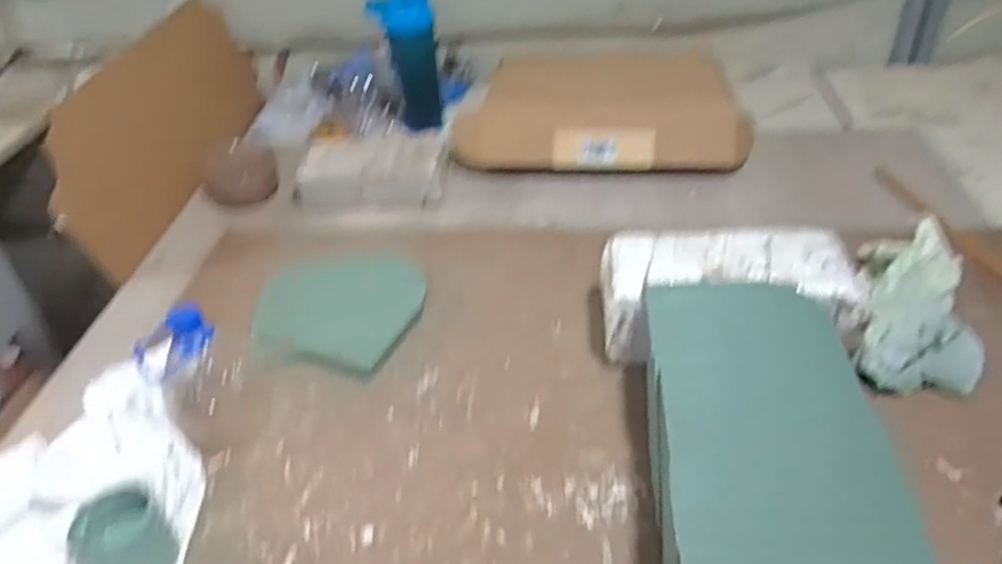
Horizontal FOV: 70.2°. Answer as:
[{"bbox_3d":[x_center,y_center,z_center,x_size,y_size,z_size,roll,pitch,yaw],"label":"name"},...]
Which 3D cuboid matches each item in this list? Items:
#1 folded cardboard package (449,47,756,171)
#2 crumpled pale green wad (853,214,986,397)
[{"bbox_3d":[0.163,-0.283,1.138,0.429,0.090,0.328,2,38,8],"label":"folded cardboard package"},{"bbox_3d":[0.425,0.025,0.717,0.115,0.070,0.207,13,41,21],"label":"crumpled pale green wad"}]

